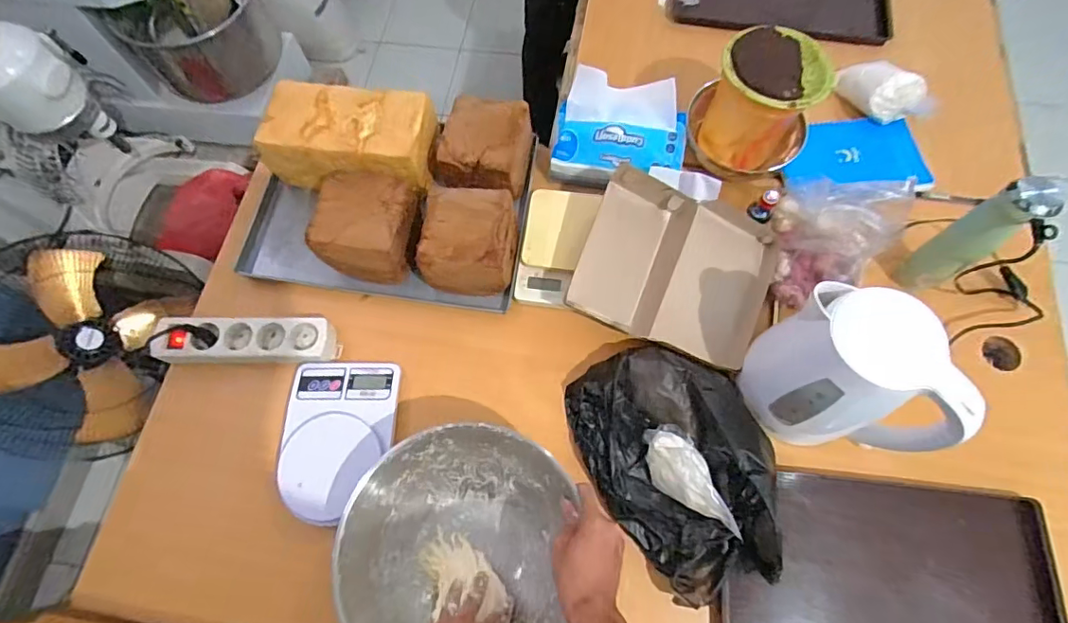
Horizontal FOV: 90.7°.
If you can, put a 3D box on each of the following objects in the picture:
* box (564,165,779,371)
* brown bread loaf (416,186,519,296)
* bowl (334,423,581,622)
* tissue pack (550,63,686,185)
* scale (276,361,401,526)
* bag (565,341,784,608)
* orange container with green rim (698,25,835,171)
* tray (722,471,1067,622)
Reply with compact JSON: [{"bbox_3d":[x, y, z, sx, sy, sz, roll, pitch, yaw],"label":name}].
[{"bbox_3d":[0.191,-0.060,0.706,0.249,0.085,0.208,20,71,8],"label":"box"},{"bbox_3d":[-0.086,-0.089,0.691,0.114,0.085,0.132,7,70,4],"label":"brown bread loaf"},{"bbox_3d":[-0.079,0.255,0.583,0.230,0.106,0.241,8,70,4],"label":"bowl"},{"bbox_3d":[0.121,-0.257,0.746,0.182,0.078,0.125,5,70,3],"label":"tissue pack"},{"bbox_3d":[-0.247,0.160,0.668,0.139,0.038,0.199,2,69,2],"label":"scale"},{"bbox_3d":[0.175,0.175,0.625,0.208,0.072,0.288,-21,70,-6],"label":"bag"},{"bbox_3d":[0.303,-0.275,0.720,0.128,0.147,0.114,14,70,7],"label":"orange container with green rim"},{"bbox_3d":[0.402,0.321,0.600,0.371,0.040,0.246,7,70,4],"label":"tray"}]

